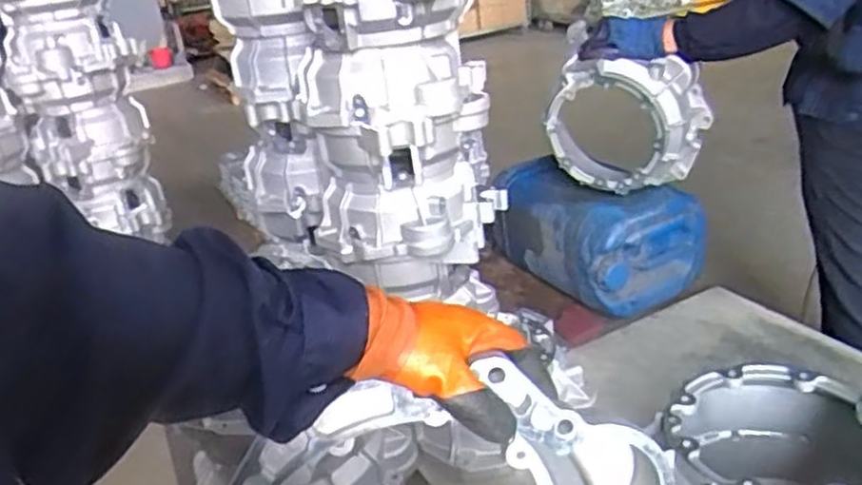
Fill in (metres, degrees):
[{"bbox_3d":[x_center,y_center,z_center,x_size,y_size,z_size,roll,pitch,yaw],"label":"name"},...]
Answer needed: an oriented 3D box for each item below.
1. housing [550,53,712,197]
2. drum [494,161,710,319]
[{"bbox_3d":[0.379,-0.231,1.499,0.323,0.256,0.112,6,27,28],"label":"housing"},{"bbox_3d":[0.349,-0.025,1.682,0.245,0.247,0.458,-21,27,-28],"label":"drum"}]

